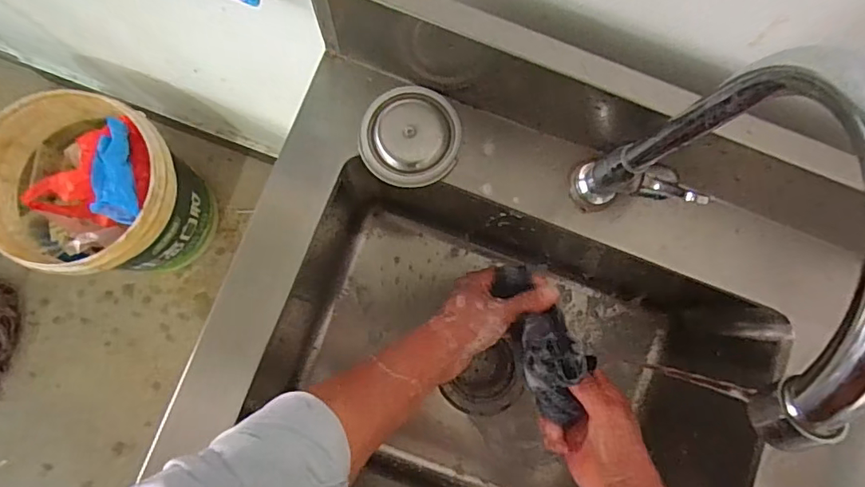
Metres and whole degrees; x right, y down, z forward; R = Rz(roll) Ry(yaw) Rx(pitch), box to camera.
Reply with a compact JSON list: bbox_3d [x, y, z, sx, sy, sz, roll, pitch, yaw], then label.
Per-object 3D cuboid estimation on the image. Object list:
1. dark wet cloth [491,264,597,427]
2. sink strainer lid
[{"bbox_3d":[0.096,0.081,0.436,0.048,0.053,0.140,-16,70,-7],"label":"dark wet cloth"},{"bbox_3d":[-0.018,-0.088,0.417,0.080,0.016,0.081,1,82,-5],"label":"sink strainer lid"}]

